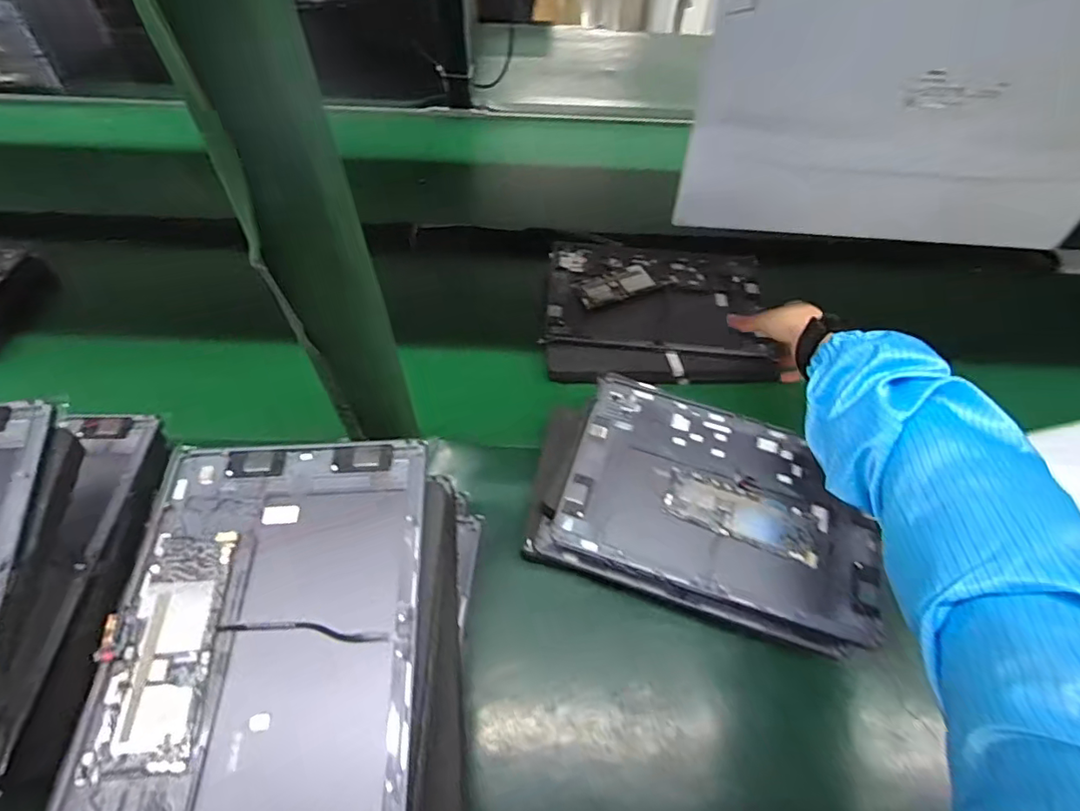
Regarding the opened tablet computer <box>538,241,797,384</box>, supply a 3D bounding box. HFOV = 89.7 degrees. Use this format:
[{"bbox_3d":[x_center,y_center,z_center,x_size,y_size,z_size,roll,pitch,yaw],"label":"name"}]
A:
[{"bbox_3d":[0.134,-0.112,0.640,0.252,0.035,0.212,3,55,-1],"label":"opened tablet computer"}]

